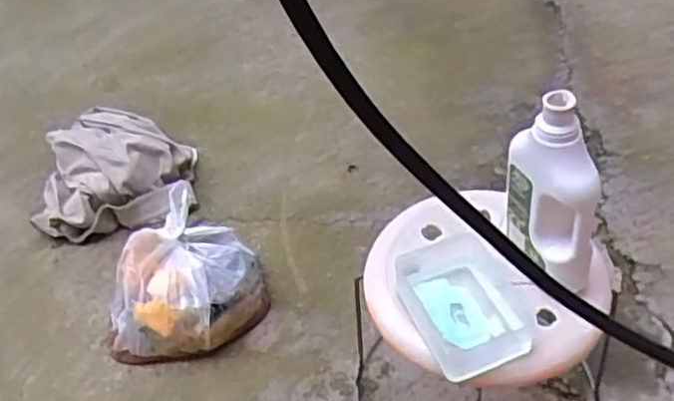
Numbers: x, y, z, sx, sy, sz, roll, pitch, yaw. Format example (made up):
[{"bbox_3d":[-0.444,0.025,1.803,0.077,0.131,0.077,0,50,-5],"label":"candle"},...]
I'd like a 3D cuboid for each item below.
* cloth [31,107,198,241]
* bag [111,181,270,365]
[{"bbox_3d":[-0.442,-0.067,1.437,0.299,0.109,0.308,-5,44,1],"label":"cloth"},{"bbox_3d":[-0.275,0.130,1.210,0.265,0.127,0.277,-24,47,-17],"label":"bag"}]

